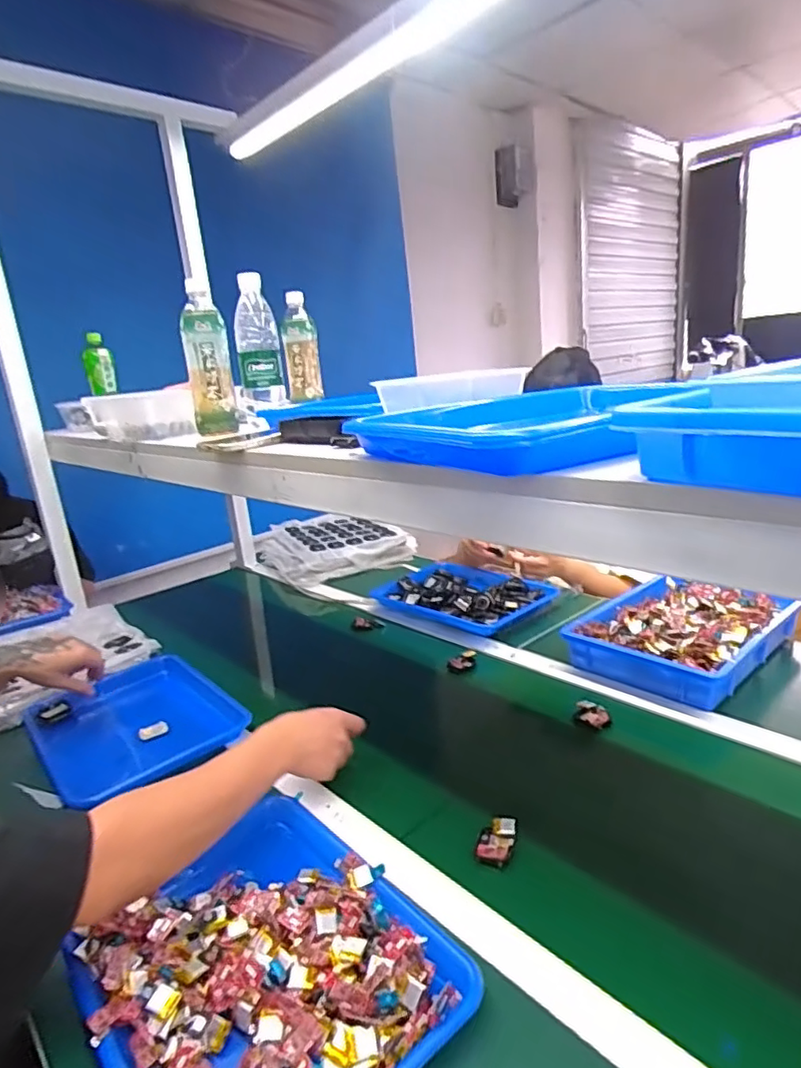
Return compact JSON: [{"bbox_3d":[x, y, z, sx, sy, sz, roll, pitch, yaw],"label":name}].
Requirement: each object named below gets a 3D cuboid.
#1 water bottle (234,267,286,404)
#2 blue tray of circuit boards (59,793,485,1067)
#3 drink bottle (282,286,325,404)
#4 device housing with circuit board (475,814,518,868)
[{"bbox_3d":[-0.205,-0.276,0.881,0.061,0.173,0.058,-9,16,-10],"label":"water bottle"},{"bbox_3d":[-0.121,0.369,0.531,0.260,0.052,0.326,-19,20,-38],"label":"blue tray of circuit boards"},{"bbox_3d":[-0.181,-0.335,1.110,0.061,0.181,0.065,-6,16,0],"label":"drink bottle"},{"bbox_3d":[0.102,0.323,0.647,0.035,0.019,0.057,4,18,30],"label":"device housing with circuit board"}]

